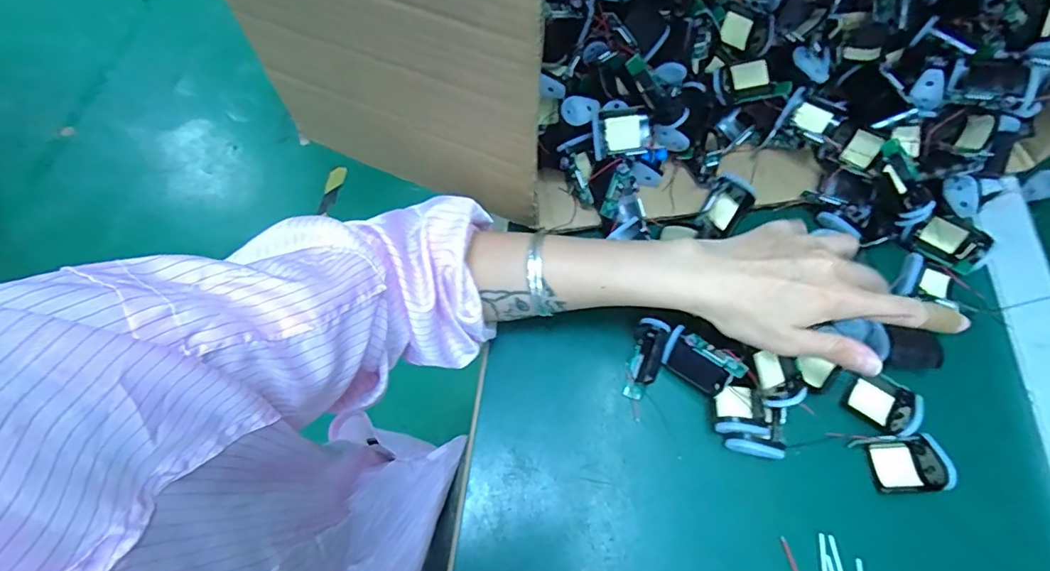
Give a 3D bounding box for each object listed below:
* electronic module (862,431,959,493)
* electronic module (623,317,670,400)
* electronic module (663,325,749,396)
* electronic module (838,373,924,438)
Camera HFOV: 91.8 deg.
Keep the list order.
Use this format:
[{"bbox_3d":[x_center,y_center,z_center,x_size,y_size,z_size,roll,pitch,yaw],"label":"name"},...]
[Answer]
[{"bbox_3d":[0.259,0.121,0.343,0.045,0.015,0.035,-2,64,2],"label":"electronic module"},{"bbox_3d":[0.088,0.053,0.367,0.022,0.033,0.051,17,66,11],"label":"electronic module"},{"bbox_3d":[0.125,0.056,0.362,0.052,0.038,0.021,32,70,17],"label":"electronic module"},{"bbox_3d":[0.256,0.083,0.362,0.041,0.020,0.036,36,71,18],"label":"electronic module"}]

